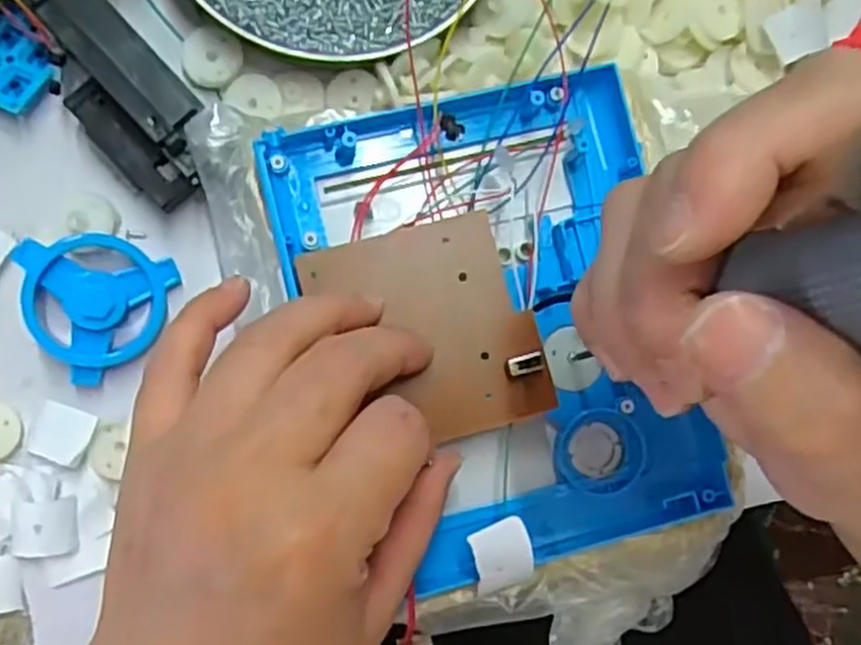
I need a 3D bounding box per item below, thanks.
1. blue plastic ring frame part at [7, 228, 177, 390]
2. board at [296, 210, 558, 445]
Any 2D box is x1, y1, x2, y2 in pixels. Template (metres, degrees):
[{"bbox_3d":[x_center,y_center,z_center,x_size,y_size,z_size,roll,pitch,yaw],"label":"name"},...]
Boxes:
[{"bbox_3d":[-0.119,-0.006,0.289,0.049,0.018,0.052,-9,87,-6],"label":"blue plastic ring frame part"},{"bbox_3d":[0.000,0.003,0.266,0.069,0.007,0.073,-17,88,-6],"label":"board"}]

